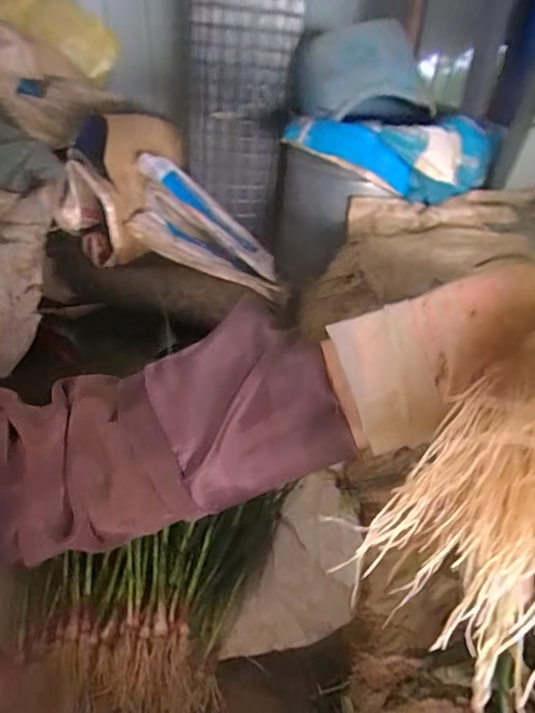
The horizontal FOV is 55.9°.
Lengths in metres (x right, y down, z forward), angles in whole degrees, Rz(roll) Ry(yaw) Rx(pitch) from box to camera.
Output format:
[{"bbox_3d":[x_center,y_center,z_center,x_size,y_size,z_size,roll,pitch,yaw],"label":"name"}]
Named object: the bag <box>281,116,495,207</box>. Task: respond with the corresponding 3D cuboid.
[{"bbox_3d":[0.296,-0.466,1.174,0.513,0.153,0.142,2,43,-5],"label":"bag"}]

